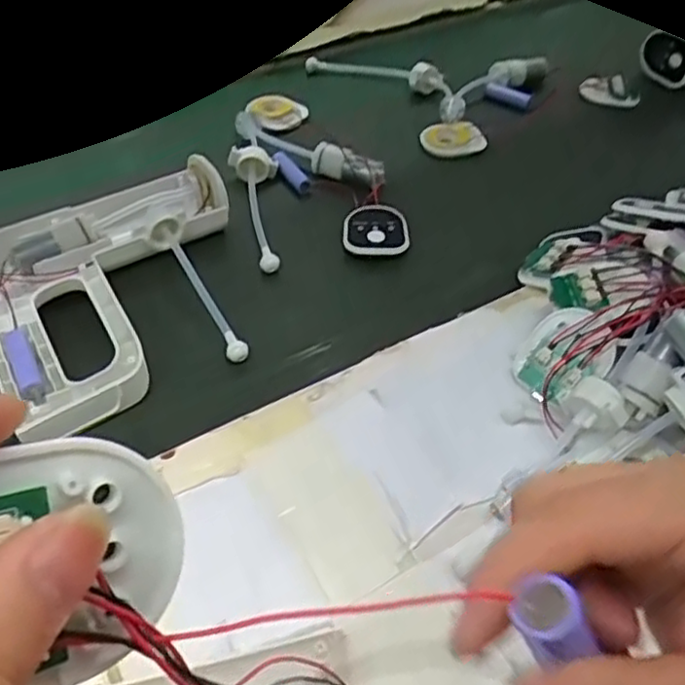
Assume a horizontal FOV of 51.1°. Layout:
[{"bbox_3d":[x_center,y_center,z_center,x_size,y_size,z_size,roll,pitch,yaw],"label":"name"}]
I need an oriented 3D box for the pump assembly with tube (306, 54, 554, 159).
[{"bbox_3d":[0.099,-0.265,0.718,0.179,0.033,0.195,-34,57,-29],"label":"pump assembly with tube"}]

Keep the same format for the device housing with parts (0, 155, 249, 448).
[{"bbox_3d":[-0.152,-0.042,0.492,0.210,0.035,0.183,-28,54,-26],"label":"device housing with parts"}]

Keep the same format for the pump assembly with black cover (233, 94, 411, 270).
[{"bbox_3d":[-0.032,-0.150,0.611,0.115,0.025,0.243,-11,49,-12],"label":"pump assembly with black cover"}]

